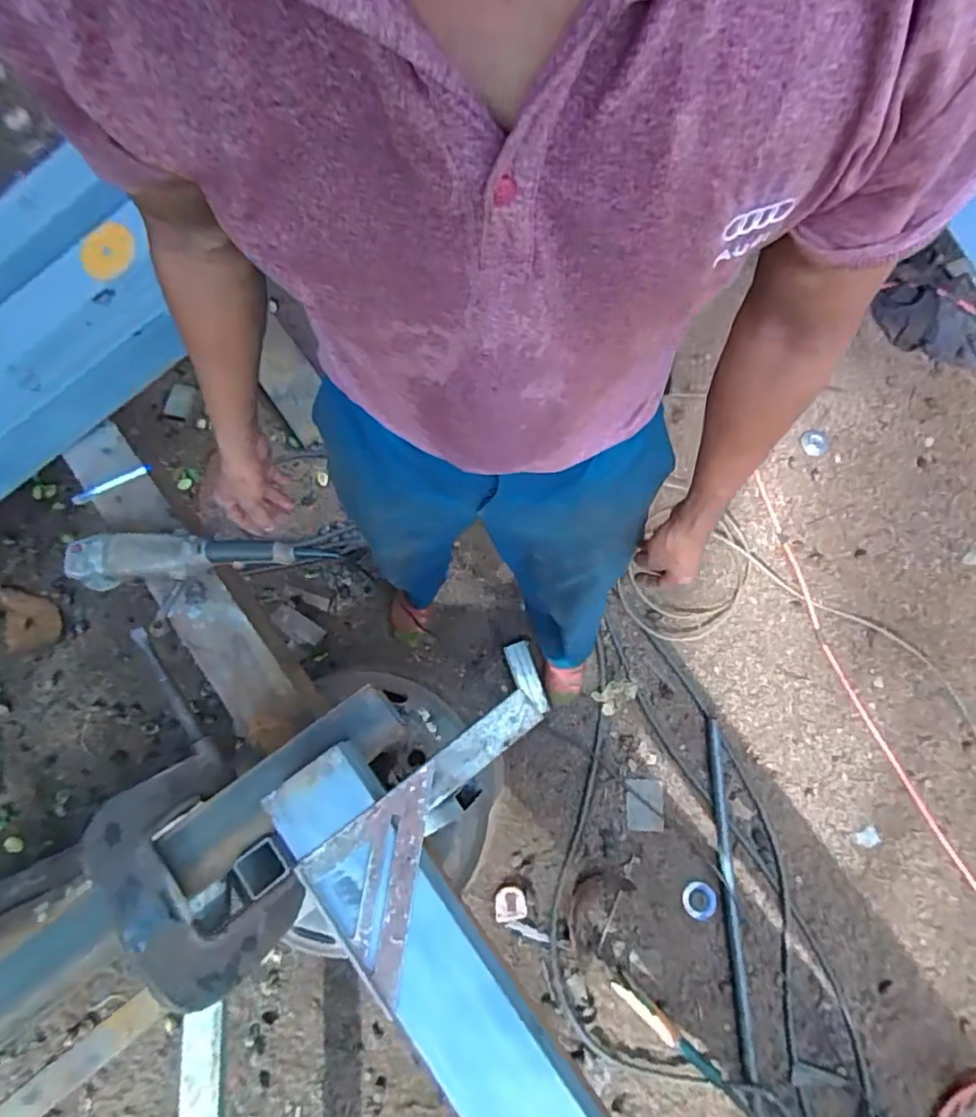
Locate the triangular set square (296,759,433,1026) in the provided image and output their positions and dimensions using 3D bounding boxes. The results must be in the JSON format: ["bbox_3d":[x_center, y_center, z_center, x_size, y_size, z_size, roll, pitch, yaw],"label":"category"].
[{"bbox_3d":[-0.136,0.334,0.616,0.120,0.014,0.223,9,73,0],"label":"triangular set square"}]

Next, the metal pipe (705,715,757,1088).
[{"bbox_3d":[0.525,0.713,1.262,0.032,0.033,0.695,0,74,-3],"label":"metal pipe"}]

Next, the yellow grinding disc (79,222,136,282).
[{"bbox_3d":[-0.583,-0.470,0.895,0.097,0.012,0.088,18,90,8],"label":"yellow grinding disc"}]

